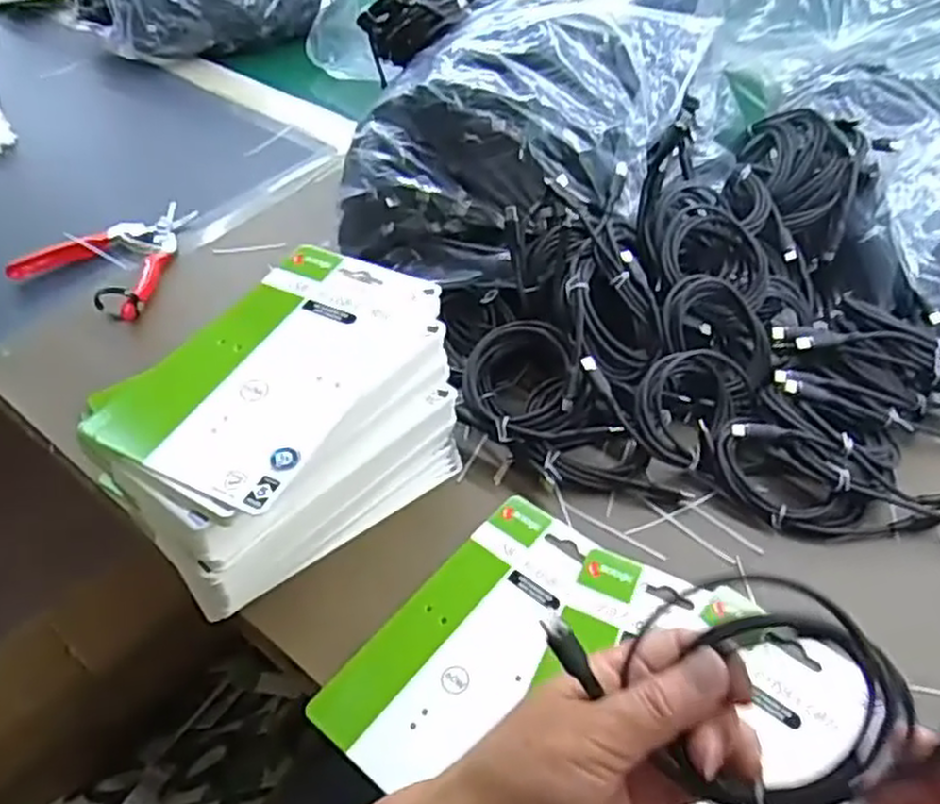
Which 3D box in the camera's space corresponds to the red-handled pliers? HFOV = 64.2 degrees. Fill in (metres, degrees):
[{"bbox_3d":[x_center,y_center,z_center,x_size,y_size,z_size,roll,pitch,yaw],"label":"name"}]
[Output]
[{"bbox_3d":[-0.316,-0.125,0.639,0.121,0.018,0.148,4,47,2],"label":"red-handled pliers"}]

